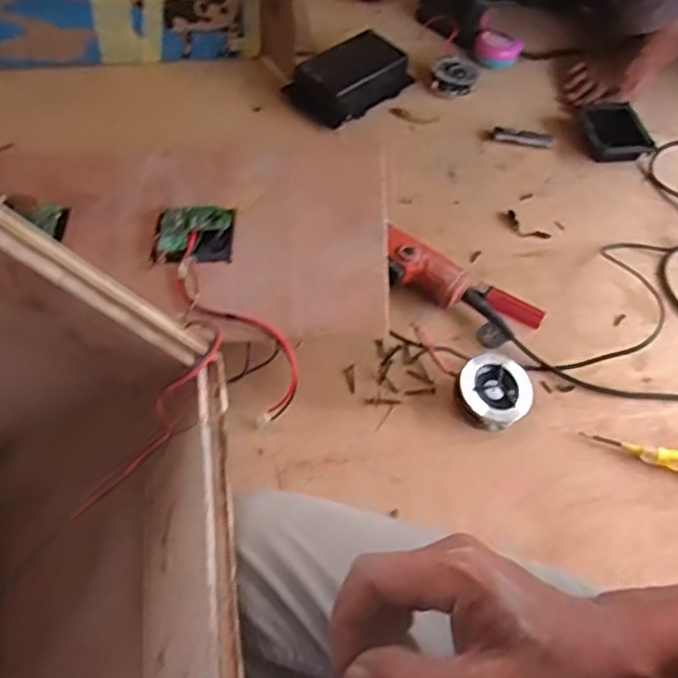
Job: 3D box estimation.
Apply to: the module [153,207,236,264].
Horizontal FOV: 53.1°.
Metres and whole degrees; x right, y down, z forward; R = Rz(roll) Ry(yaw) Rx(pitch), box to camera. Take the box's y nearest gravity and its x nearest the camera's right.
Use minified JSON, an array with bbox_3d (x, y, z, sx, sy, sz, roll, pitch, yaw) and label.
[{"bbox_3d":[-0.145,-0.105,0.681,0.074,0.021,0.071,0,57,-4],"label":"module"}]

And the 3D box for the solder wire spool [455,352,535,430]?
[{"bbox_3d":[0.155,0.050,0.672,0.071,0.032,0.067,2,56,-4],"label":"solder wire spool"}]

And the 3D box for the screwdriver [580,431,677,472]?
[{"bbox_3d":[0.303,0.112,0.652,0.130,0.025,0.020,16,56,5],"label":"screwdriver"}]

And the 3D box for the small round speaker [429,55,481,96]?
[{"bbox_3d":[0.165,-0.375,0.963,0.065,0.033,0.059,9,56,1],"label":"small round speaker"}]

